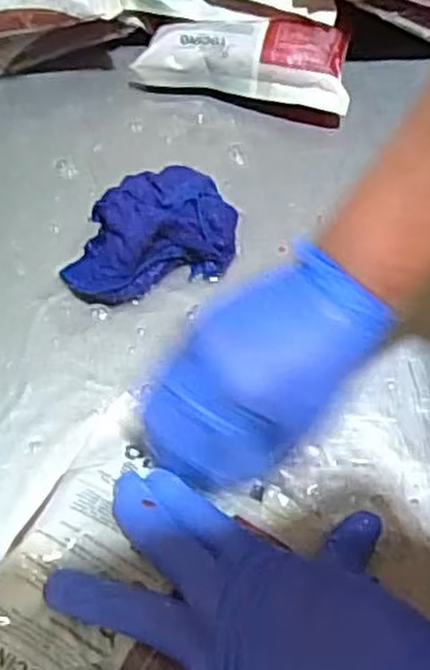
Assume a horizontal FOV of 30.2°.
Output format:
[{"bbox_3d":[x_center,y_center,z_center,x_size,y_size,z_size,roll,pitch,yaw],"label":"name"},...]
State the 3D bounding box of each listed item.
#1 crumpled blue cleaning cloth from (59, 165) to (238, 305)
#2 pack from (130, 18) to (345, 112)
[{"bbox_3d":[-0.036,-0.055,0.457,0.097,0.046,0.058,-35,66,-21],"label":"crumpled blue cleaning cloth"},{"bbox_3d":[0.020,-0.185,0.541,0.139,0.041,0.058,10,59,4],"label":"pack"}]

